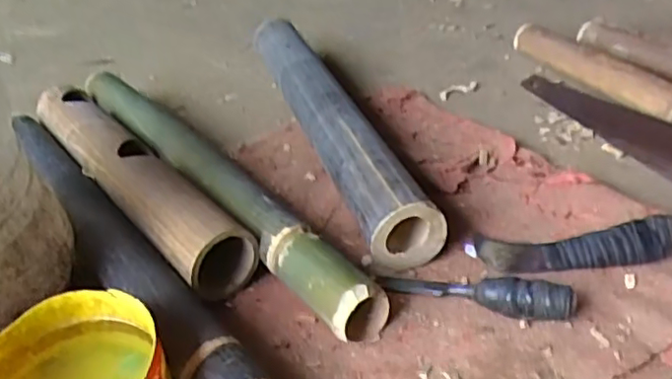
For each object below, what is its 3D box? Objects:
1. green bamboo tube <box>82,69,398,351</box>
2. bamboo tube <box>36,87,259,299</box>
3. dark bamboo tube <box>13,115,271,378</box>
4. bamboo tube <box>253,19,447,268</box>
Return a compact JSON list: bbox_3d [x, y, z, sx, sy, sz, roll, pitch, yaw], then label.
[{"bbox_3d":[-0.169,-0.017,0.798,0.059,0.062,0.646,-29,42,-26],"label":"green bamboo tube"},{"bbox_3d":[-0.265,-0.030,0.801,0.081,0.073,0.493,-29,43,-27],"label":"bamboo tube"},{"bbox_3d":[-0.264,0.046,0.708,0.079,0.085,0.639,-31,43,-28],"label":"dark bamboo tube"},{"bbox_3d":[-0.017,-0.115,0.889,0.082,0.085,0.622,-15,38,-11],"label":"bamboo tube"}]

